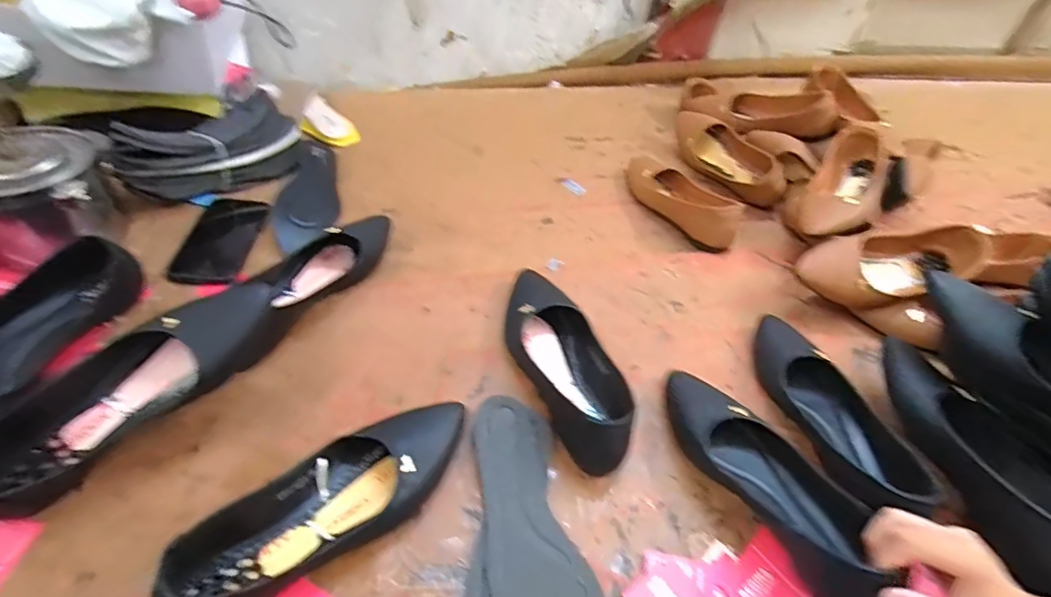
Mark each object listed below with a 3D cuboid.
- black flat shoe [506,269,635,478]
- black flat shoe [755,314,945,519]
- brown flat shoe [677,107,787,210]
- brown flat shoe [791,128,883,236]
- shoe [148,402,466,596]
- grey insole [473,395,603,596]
[{"bbox_3d":[0.041,0.057,0.567,0.088,0.056,0.260,-17,50,-19],"label":"black flat shoe"},{"bbox_3d":[0.314,0.107,0.540,0.090,0.050,0.222,-5,47,-13],"label":"black flat shoe"},{"bbox_3d":[0.341,-0.245,0.908,0.066,0.068,0.244,-19,51,-24],"label":"brown flat shoe"},{"bbox_3d":[0.457,-0.163,0.752,0.092,0.067,0.216,32,50,22],"label":"brown flat shoe"},{"bbox_3d":[-0.160,0.164,0.443,0.263,0.058,0.094,-26,54,-25],"label":"shoe"},{"bbox_3d":[0.007,0.197,0.452,0.079,0.022,0.247,-8,48,-11],"label":"grey insole"}]

